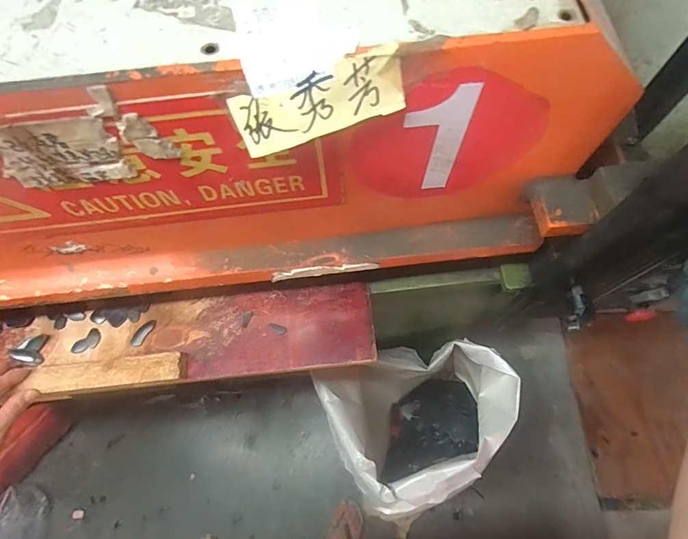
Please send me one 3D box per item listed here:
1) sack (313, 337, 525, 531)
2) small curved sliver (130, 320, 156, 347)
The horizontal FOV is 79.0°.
[{"bbox_3d":[0.175,0.367,0.988,0.386,0.532,0.310,-19,65,-7],"label":"sack"},{"bbox_3d":[-0.246,0.077,0.511,0.018,0.004,0.037,30,69,15],"label":"small curved sliver"}]

